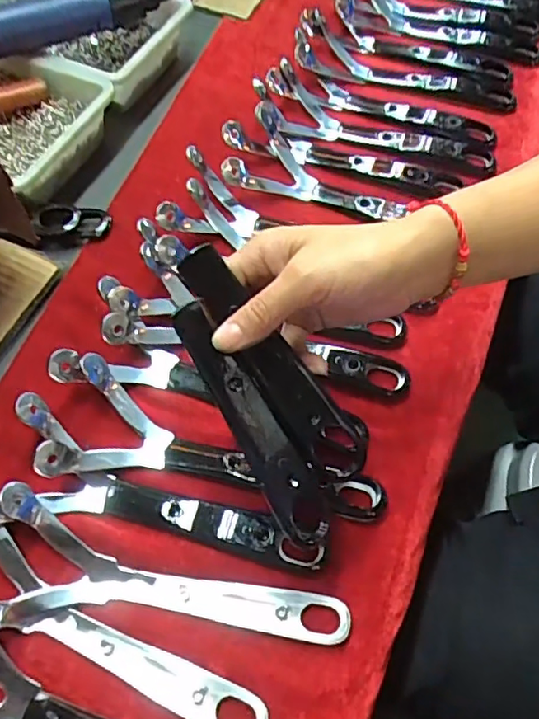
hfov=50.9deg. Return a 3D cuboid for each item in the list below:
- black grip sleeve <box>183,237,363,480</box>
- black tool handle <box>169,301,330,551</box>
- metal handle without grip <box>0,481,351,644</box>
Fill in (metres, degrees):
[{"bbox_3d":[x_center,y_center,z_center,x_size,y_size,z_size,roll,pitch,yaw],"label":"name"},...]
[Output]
[{"bbox_3d":[0.002,0.001,0.307,0.027,0.009,0.145,-36,90,-20],"label":"black grip sleeve"},{"bbox_3d":[-0.007,0.035,0.298,0.029,0.013,0.142,-33,99,-19],"label":"black tool handle"},{"bbox_3d":[-0.064,0.128,0.348,0.221,0.022,0.081,4,61,-1],"label":"metal handle without grip"}]

